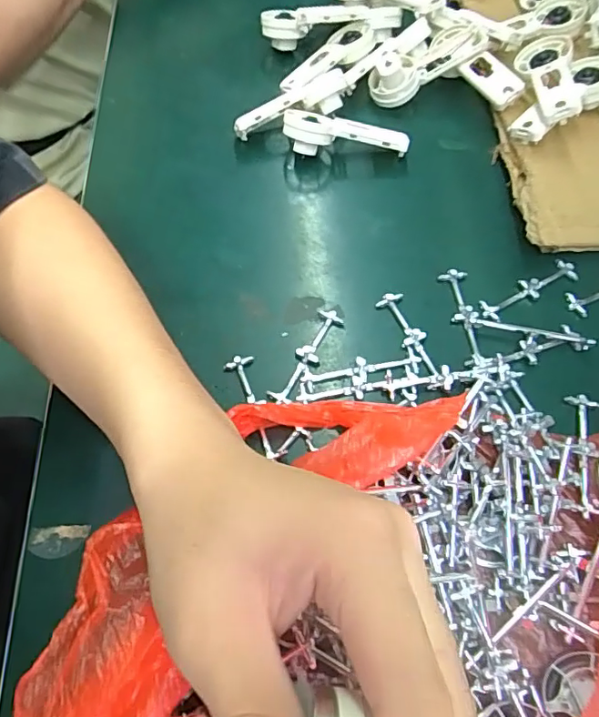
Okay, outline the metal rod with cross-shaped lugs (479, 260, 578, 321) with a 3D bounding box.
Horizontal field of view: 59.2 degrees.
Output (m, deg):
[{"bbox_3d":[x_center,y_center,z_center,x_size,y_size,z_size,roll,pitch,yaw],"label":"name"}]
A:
[{"bbox_3d":[0.149,-0.045,0.341,0.071,0.007,0.015,-26,66,-13],"label":"metal rod with cross-shaped lugs"}]

